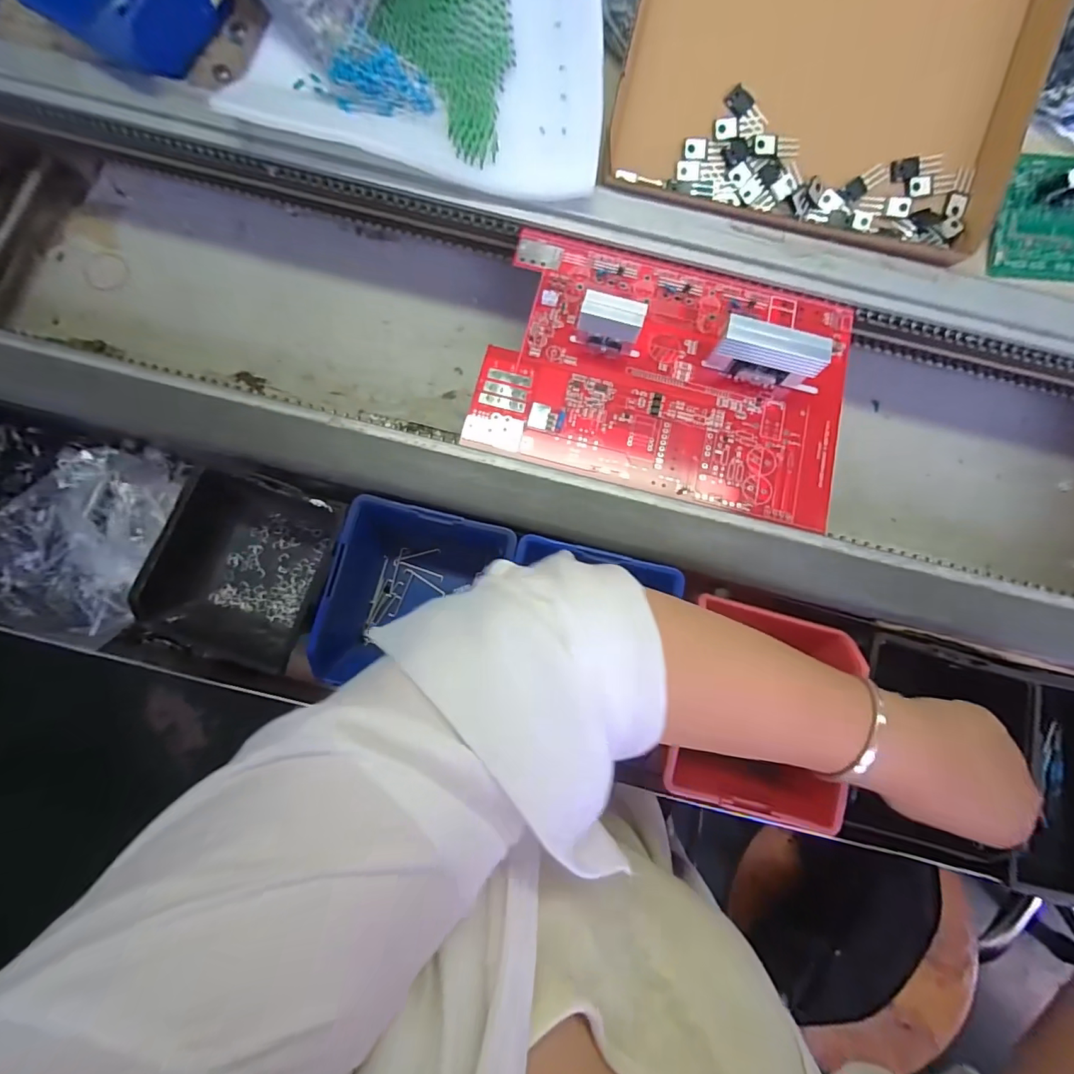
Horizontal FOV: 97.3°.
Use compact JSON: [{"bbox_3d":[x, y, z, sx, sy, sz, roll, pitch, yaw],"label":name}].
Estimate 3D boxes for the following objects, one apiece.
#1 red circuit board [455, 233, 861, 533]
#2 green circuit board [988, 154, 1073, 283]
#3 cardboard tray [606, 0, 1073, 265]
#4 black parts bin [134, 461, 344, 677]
[{"bbox_3d":[0.104,-0.134,0.359,0.284,0.049,0.202,14,77,2],"label":"red circuit board"},{"bbox_3d":[0.456,-0.267,0.393,0.128,0.033,0.101,0,103,1],"label":"green circuit board"},{"bbox_3d":[0.232,-0.378,0.383,0.320,0.056,0.248,13,101,-2],"label":"cardboard tray"},{"bbox_3d":[-0.210,0.028,0.347,0.113,0.067,0.135,22,77,4],"label":"black parts bin"}]

